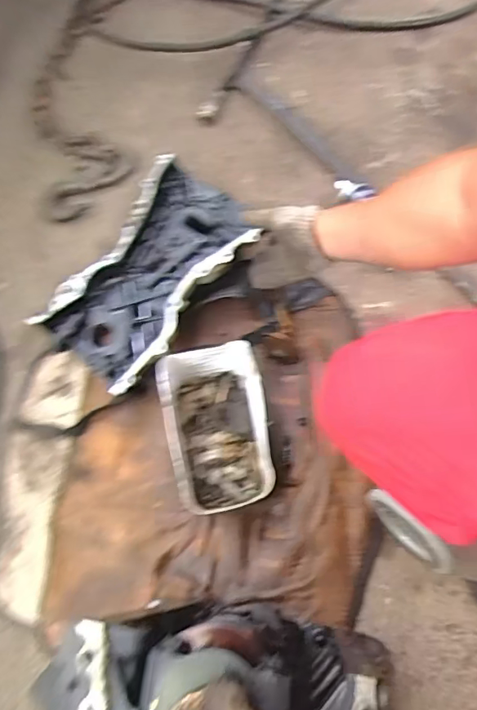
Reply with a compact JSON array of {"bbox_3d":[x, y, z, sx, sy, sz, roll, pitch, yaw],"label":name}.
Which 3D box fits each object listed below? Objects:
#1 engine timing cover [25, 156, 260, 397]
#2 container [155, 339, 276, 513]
[{"bbox_3d":[-0.136,-0.137,0.778,0.213,0.070,0.358,35,73,15],"label":"engine timing cover"},{"bbox_3d":[-0.027,0.101,0.686,0.131,0.106,0.210,-12,68,-2],"label":"container"}]

